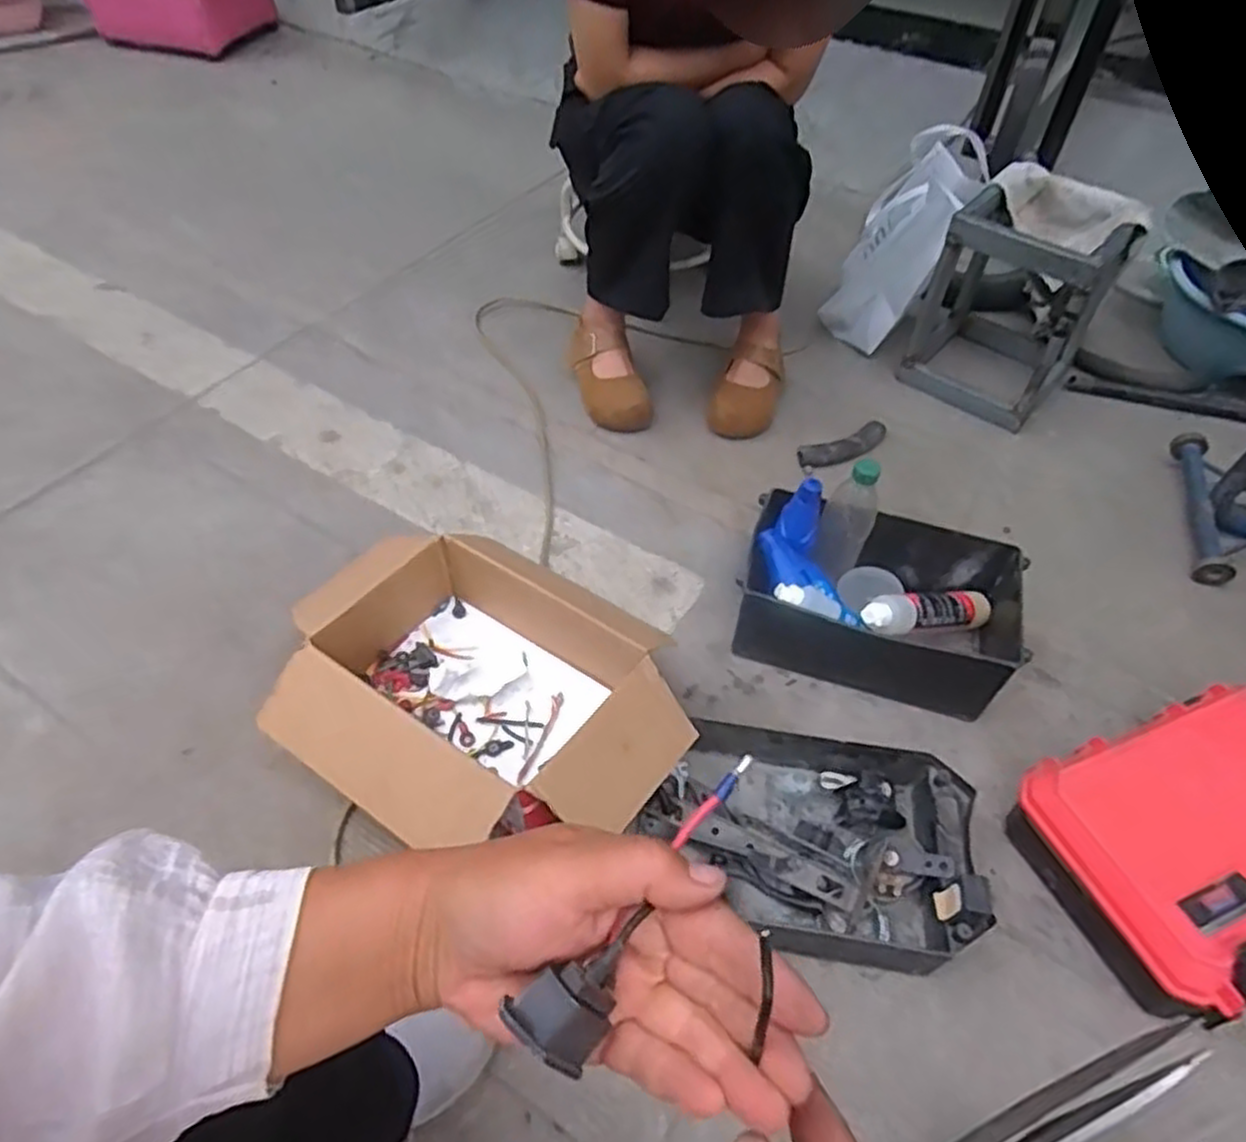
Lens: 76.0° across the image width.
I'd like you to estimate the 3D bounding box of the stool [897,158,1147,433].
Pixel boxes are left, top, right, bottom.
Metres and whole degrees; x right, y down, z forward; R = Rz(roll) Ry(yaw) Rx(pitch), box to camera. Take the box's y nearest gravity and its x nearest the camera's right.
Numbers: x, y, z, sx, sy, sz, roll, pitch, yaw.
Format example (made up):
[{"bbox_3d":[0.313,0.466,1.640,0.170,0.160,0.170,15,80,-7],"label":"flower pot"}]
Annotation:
[{"bbox_3d":[0.653,-0.458,1.336,0.246,0.293,0.256,33,56,23],"label":"stool"}]

